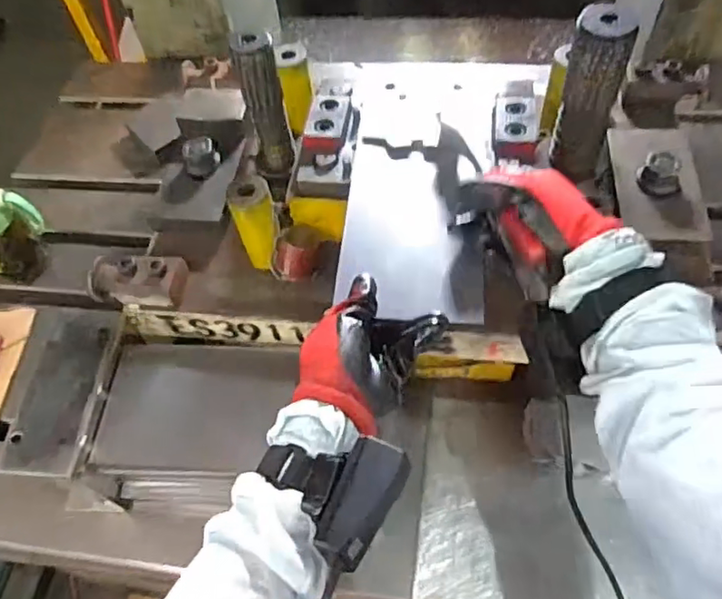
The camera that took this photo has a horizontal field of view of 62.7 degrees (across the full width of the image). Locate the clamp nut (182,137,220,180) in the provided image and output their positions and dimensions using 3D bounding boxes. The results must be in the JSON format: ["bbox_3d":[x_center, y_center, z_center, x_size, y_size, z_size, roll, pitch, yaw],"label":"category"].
[{"bbox_3d":[-0.177,-0.157,0.656,0.038,0.028,0.033,-19,56,-8],"label":"clamp nut"}]

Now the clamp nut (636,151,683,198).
[{"bbox_3d":[0.297,-0.124,0.586,0.042,0.029,0.030,25,61,20],"label":"clamp nut"}]

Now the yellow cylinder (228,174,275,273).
[{"bbox_3d":[-0.100,-0.072,0.569,0.040,0.088,0.038,-19,56,-8],"label":"yellow cylinder"}]

